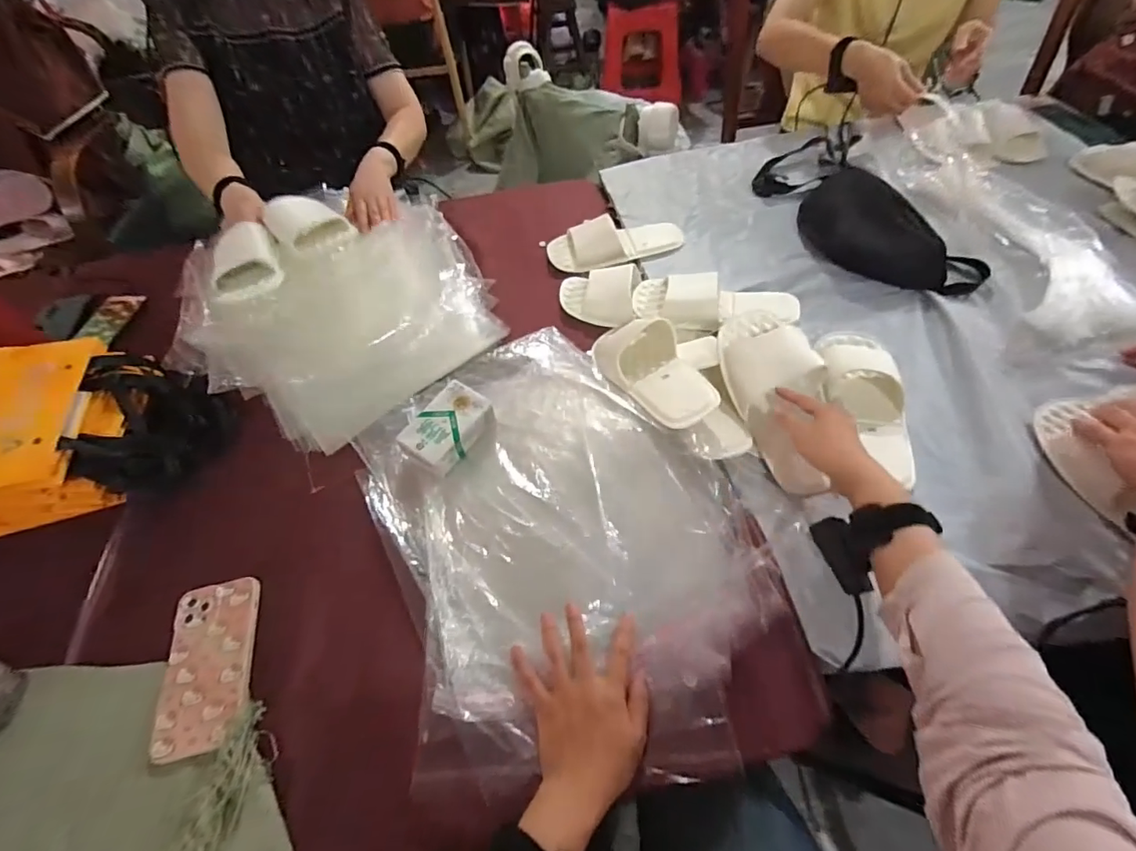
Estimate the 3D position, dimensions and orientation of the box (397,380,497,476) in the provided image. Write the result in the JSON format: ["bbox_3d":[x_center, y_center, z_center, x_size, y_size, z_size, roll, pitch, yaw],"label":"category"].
[{"bbox_3d":[-0.150,0.003,0.637,0.070,0.035,0.114,26,60,22],"label":"box"}]

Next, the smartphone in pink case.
[{"bbox_3d":[-0.361,0.238,0.512,0.081,0.019,0.160,-15,54,-6],"label":"smartphone in pink case"}]

